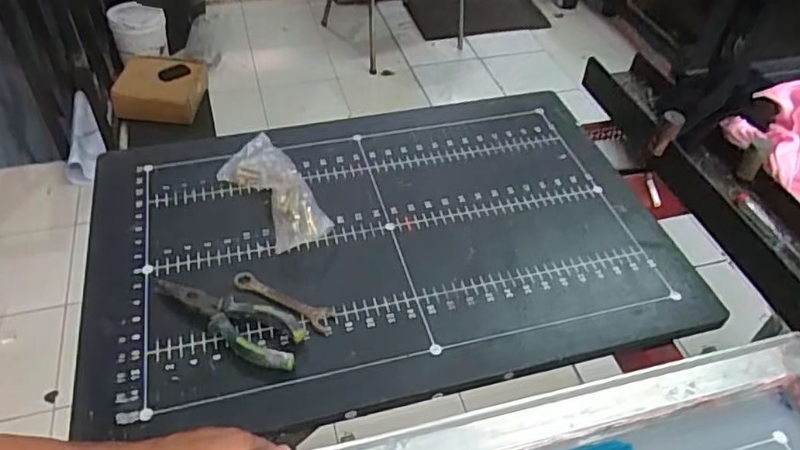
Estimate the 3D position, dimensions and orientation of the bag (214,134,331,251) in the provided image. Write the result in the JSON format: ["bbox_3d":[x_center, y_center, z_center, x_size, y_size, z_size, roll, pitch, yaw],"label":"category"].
[{"bbox_3d":[-0.139,-0.042,0.668,0.073,0.034,0.166,-27,53,-26],"label":"bag"}]

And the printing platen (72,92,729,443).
[{"bbox_3d":[-0.020,0.005,0.644,0.573,0.026,0.383,-10,47,-13],"label":"printing platen"}]

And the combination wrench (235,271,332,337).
[{"bbox_3d":[-0.110,0.071,0.575,0.112,0.008,0.024,24,49,19],"label":"combination wrench"}]

